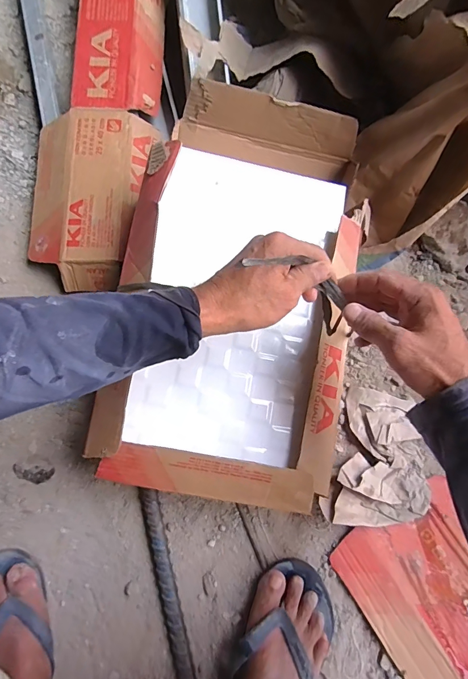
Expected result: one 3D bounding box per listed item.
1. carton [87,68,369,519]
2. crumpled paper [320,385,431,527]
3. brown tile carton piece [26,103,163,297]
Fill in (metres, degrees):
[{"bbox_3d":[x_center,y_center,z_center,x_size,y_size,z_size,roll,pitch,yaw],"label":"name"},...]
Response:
[{"bbox_3d":[0.013,-0.071,0.464,0.278,0.097,0.510,9,78,0],"label":"carton"},{"bbox_3d":[0.203,0.161,0.511,0.132,0.044,0.180,13,77,4],"label":"crumpled paper"},{"bbox_3d":[-0.233,-0.222,0.571,0.179,0.032,0.289,12,78,0],"label":"brown tile carton piece"}]

